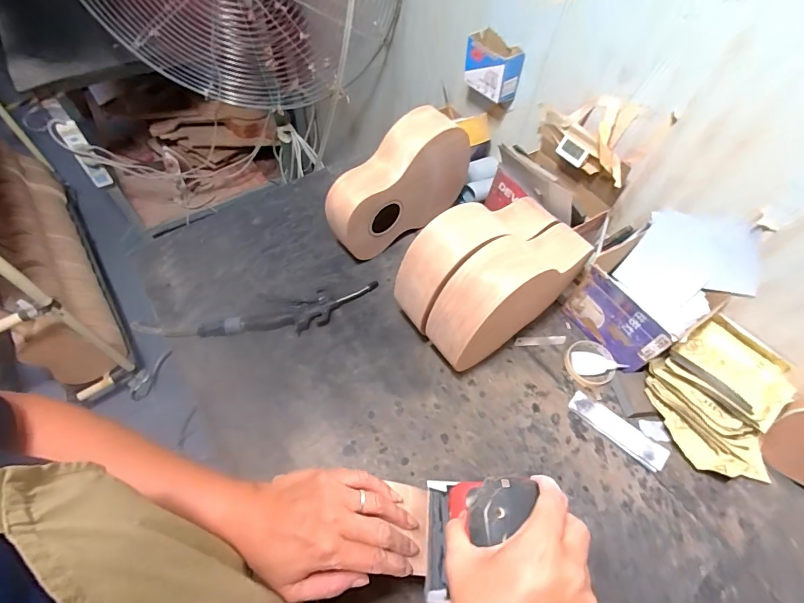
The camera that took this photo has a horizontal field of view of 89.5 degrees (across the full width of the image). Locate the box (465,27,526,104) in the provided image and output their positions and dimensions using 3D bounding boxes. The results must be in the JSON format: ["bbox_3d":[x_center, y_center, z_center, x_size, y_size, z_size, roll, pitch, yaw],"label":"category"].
[{"bbox_3d":[0.180,-0.465,0.808,0.055,0.087,0.114,-39,67,-24],"label":"box"}]

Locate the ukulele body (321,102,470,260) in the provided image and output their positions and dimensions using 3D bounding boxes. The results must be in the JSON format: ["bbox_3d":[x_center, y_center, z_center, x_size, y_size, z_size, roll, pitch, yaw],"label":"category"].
[{"bbox_3d":[-0.006,-0.220,0.783,0.299,0.237,0.077,-36,66,-23],"label":"ukulele body"}]

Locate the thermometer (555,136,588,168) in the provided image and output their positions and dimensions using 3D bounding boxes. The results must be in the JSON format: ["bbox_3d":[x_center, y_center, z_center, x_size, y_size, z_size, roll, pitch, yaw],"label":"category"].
[{"bbox_3d":[0.307,-0.270,0.732,0.016,0.031,0.053,-34,65,-22],"label":"thermometer"}]

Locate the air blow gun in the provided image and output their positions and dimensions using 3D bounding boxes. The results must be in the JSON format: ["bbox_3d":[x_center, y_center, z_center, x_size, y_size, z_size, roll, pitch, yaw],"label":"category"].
[{"bbox_3d":[-0.197,0.027,0.742,0.323,0.026,0.060,-15,60,-12],"label":"air blow gun"}]

